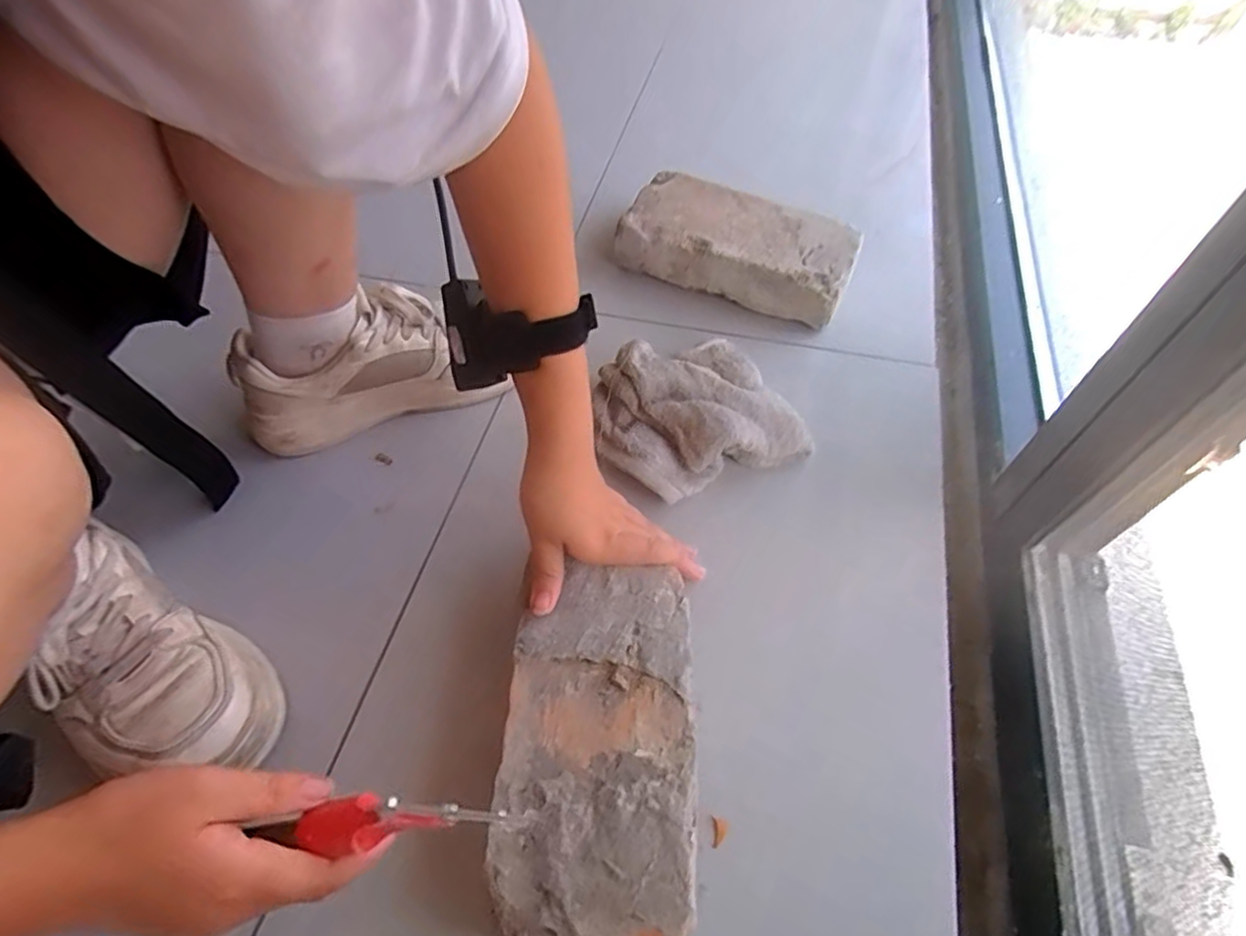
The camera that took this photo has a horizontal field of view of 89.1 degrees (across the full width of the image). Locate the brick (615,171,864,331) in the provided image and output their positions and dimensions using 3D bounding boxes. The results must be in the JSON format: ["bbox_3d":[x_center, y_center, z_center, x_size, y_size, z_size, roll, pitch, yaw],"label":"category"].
[{"bbox_3d":[0.121,-0.229,0.673,0.234,0.069,0.117,23,61,17],"label":"brick"}]

